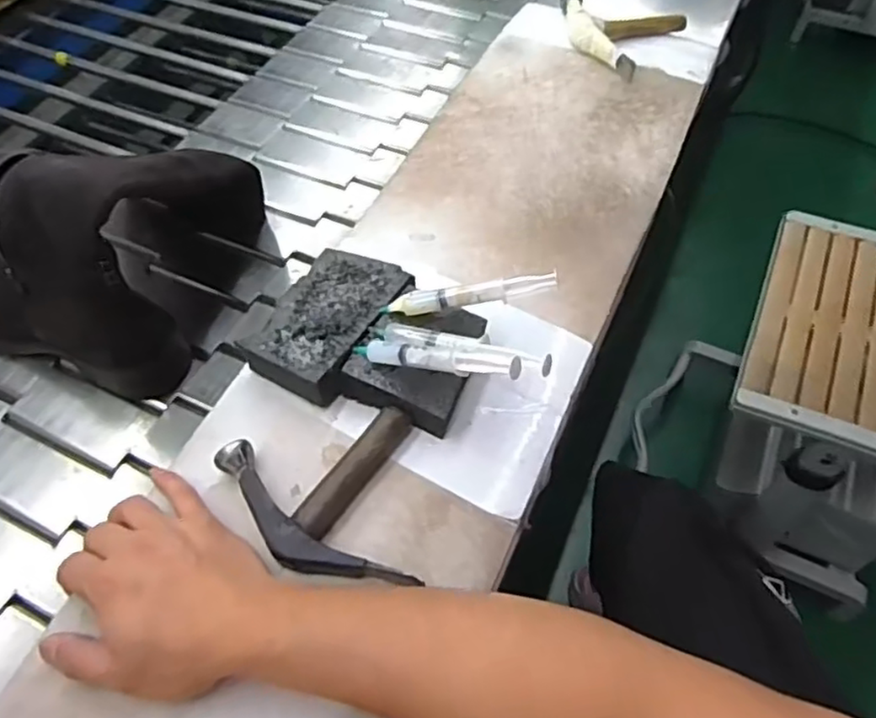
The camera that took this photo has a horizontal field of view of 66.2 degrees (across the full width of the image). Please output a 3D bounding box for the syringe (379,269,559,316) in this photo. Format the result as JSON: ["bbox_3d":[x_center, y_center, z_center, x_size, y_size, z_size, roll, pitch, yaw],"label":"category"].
[{"bbox_3d":[0.022,-0.049,0.516,0.137,0.014,0.014,-9,54,14],"label":"syringe"}]

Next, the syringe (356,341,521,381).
[{"bbox_3d":[-0.005,-0.001,0.476,0.136,0.011,0.022,6,54,31],"label":"syringe"}]

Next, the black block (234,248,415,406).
[{"bbox_3d":[-0.086,-0.032,0.548,0.079,0.029,0.131,27,61,19],"label":"black block"}]

